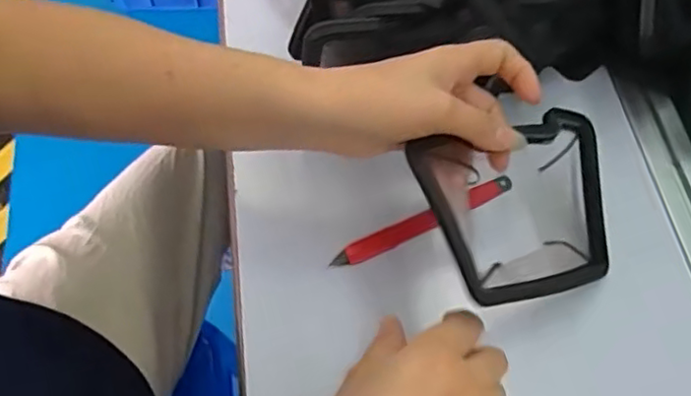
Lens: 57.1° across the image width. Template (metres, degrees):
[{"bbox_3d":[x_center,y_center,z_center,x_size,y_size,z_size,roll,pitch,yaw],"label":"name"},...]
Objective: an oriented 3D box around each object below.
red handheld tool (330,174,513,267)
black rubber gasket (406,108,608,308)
[{"bbox_3d":[0.055,0.016,0.431,0.139,0.013,0.015,-23,66,-15],"label":"red handheld tool"},{"bbox_3d":[0.112,0.006,0.375,0.145,0.033,0.098,-8,77,-37],"label":"black rubber gasket"}]

